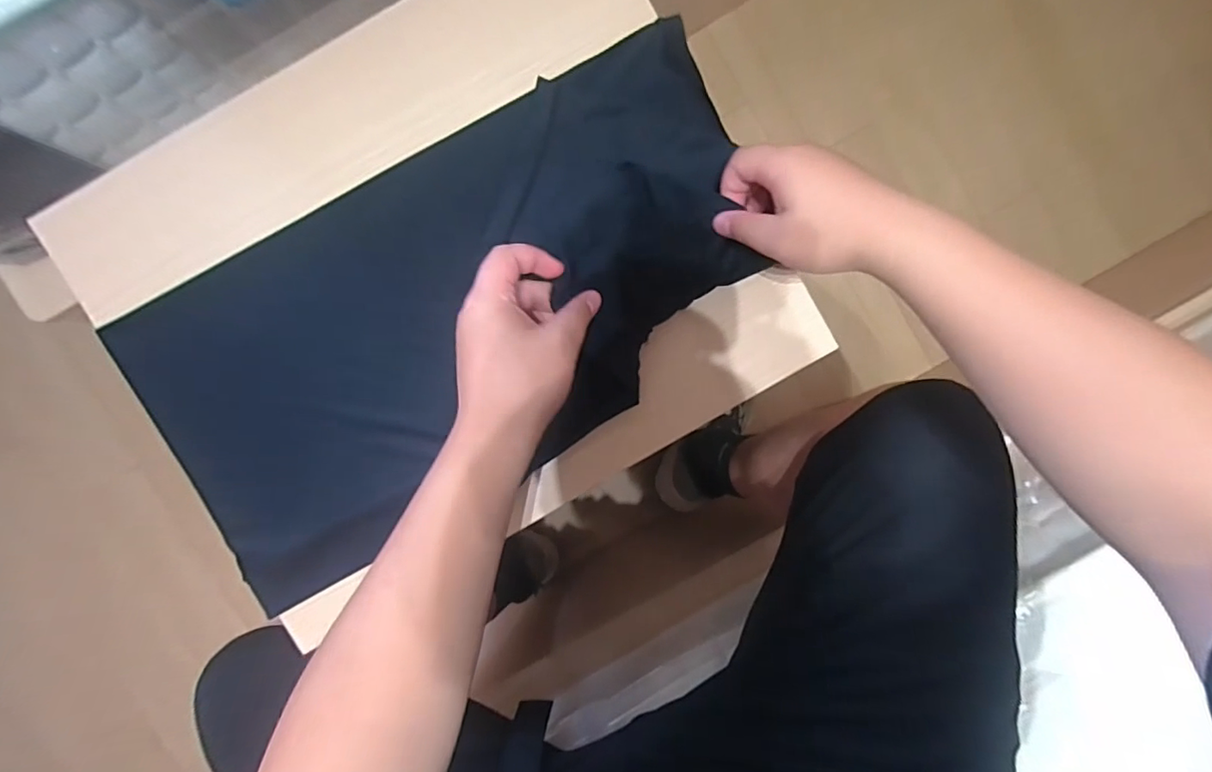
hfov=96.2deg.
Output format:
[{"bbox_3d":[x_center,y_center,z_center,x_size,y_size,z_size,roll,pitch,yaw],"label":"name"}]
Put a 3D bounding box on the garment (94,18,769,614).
[{"bbox_3d":[-0.117,-0.059,0.420,0.491,0.048,0.261,-33,92,4],"label":"garment"}]

